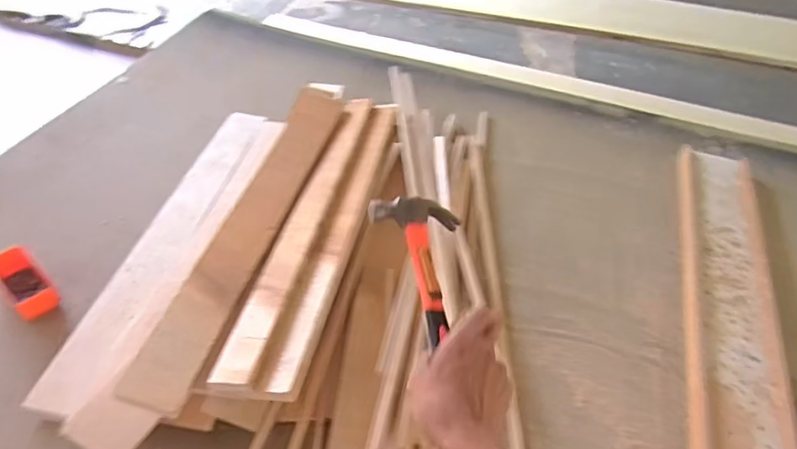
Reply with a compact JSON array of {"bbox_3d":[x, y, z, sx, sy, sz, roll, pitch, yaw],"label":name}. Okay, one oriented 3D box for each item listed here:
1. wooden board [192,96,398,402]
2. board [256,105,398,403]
[{"bbox_3d":[-0.103,-0.026,0.807,0.108,0.034,0.633,11,46,6],"label":"wooden board"},{"bbox_3d":[-0.080,-0.014,0.799,0.055,0.014,0.601,19,43,-3],"label":"board"}]

